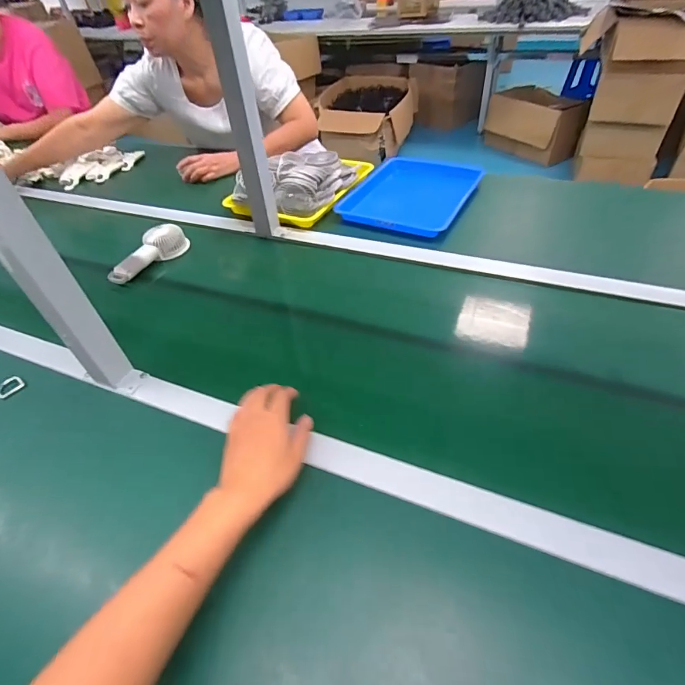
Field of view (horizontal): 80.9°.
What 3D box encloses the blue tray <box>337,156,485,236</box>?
[{"bbox_3d":[0.167,-0.346,0.943,0.259,0.040,0.323,20,50,24],"label":"blue tray"}]

